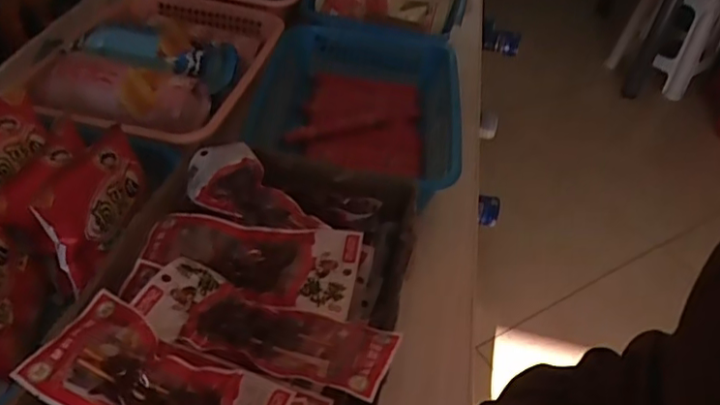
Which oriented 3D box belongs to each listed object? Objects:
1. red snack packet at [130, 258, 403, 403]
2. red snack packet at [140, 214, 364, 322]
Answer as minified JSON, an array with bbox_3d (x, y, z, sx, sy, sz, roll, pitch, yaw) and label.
[{"bbox_3d":[-0.072,0.090,0.447,0.194,0.029,0.081,11,23,12],"label":"red snack packet"},{"bbox_3d":[-0.097,0.051,0.512,0.188,0.028,0.081,10,43,2],"label":"red snack packet"}]

